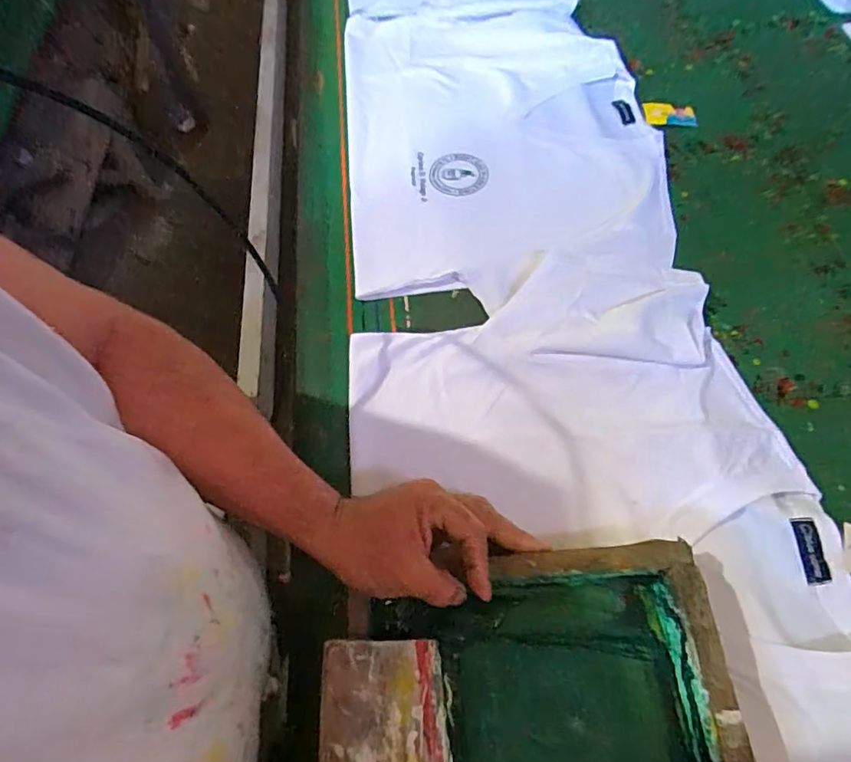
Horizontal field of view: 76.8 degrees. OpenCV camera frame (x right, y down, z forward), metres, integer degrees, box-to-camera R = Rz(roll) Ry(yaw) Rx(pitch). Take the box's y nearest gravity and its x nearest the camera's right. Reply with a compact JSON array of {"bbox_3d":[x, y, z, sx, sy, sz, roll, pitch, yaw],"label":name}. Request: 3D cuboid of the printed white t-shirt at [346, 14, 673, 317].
[{"bbox_3d":[0.093,-0.327,0.695,0.376,0.031,0.506,-7,63,1],"label":"printed white t-shirt"}]

